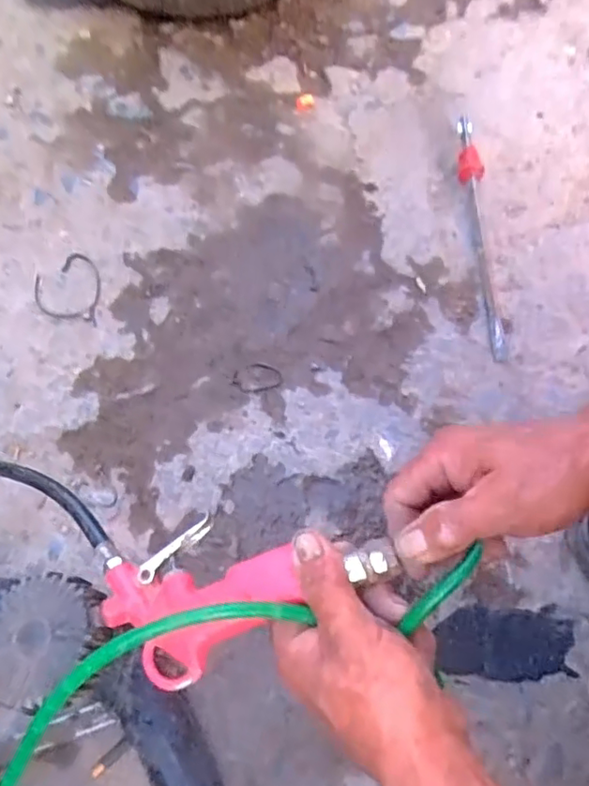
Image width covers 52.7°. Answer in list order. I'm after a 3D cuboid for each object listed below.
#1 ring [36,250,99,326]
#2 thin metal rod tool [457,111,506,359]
[{"bbox_3d":[-0.216,-0.101,0.566,0.062,0.005,0.075,-2,67,-1],"label":"ring"},{"bbox_3d":[0.184,-0.166,0.589,0.018,0.025,0.280,-1,67,-1],"label":"thin metal rod tool"}]

